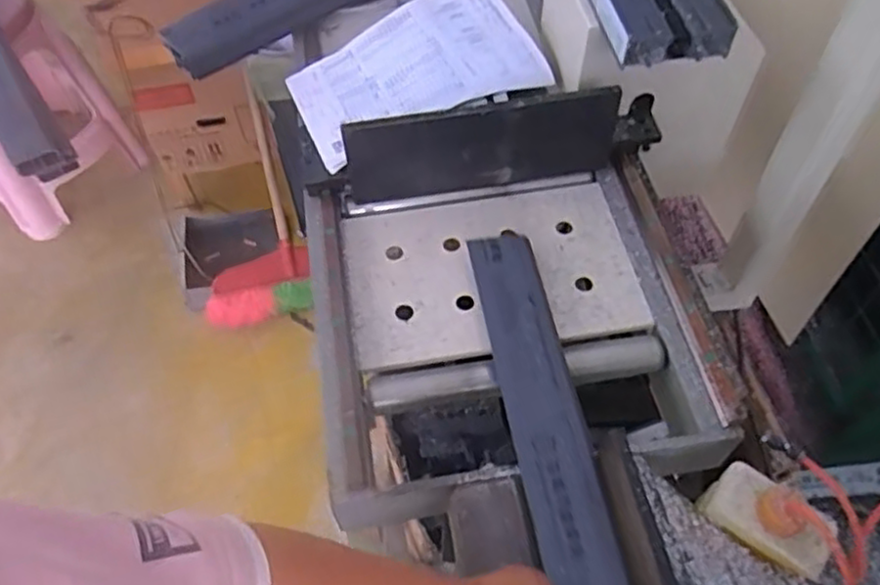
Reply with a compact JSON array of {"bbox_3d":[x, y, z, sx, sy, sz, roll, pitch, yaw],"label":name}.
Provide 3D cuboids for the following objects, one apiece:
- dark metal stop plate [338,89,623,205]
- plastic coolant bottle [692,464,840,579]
[{"bbox_3d":[0.048,-0.160,0.796,0.298,0.125,0.014,-8,56,-4],"label":"dark metal stop plate"},{"bbox_3d":[0.285,0.189,0.608,0.105,0.032,0.064,32,62,21],"label":"plastic coolant bottle"}]

